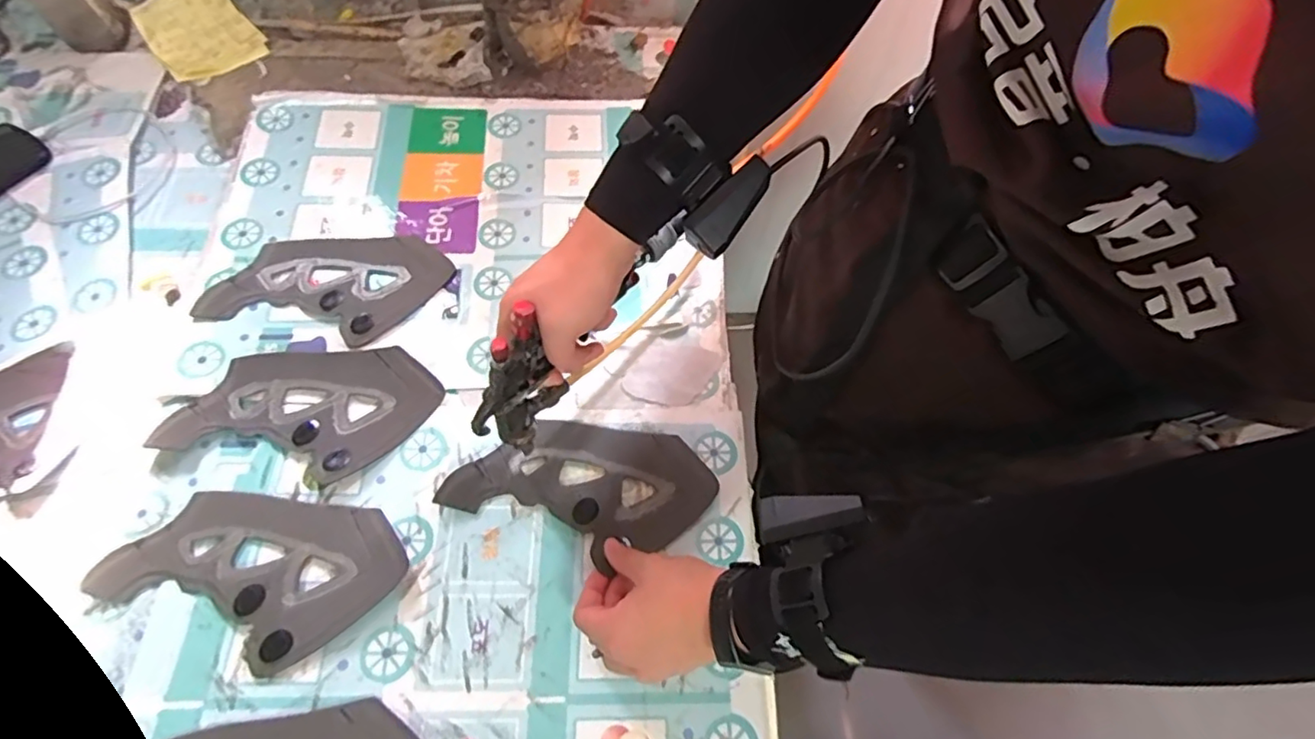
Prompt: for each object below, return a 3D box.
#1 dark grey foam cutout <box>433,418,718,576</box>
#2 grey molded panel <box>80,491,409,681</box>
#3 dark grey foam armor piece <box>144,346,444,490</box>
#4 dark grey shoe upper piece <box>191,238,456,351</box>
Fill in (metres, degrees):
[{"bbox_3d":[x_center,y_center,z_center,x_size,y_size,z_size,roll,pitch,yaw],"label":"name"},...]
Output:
[{"bbox_3d":[-0.066,0.101,0.520,0.224,0.013,0.114,5,64,-2],"label":"dark grey foam cutout"},{"bbox_3d":[-0.318,0.159,0.470,0.218,0.012,0.123,9,64,2],"label":"grey molded panel"},{"bbox_3d":[-0.311,0.031,0.531,0.209,0.013,0.121,9,64,2],"label":"dark grey foam armor piece"},{"bbox_3d":[-0.322,-0.088,0.592,0.207,0.009,0.127,12,64,3],"label":"dark grey shoe upper piece"}]

